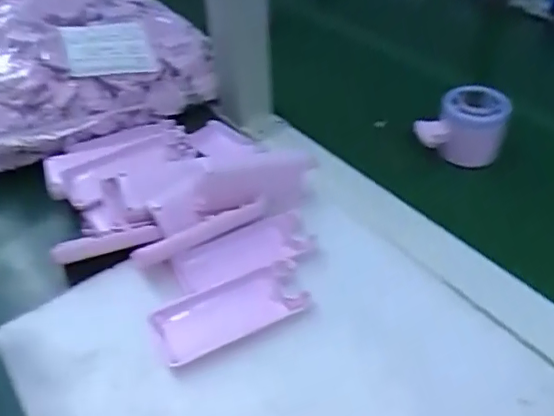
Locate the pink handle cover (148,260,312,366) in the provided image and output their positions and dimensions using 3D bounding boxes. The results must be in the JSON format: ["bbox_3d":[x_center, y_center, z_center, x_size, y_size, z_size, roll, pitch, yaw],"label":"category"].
[{"bbox_3d":[-0.030,0.069,0.377,0.102,0.015,0.041,-21,46,-18],"label":"pink handle cover"}]

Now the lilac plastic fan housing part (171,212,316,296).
[{"bbox_3d":[-0.024,0.032,0.414,0.102,0.006,0.042,-21,46,-18],"label":"lilac plastic fan housing part"}]

